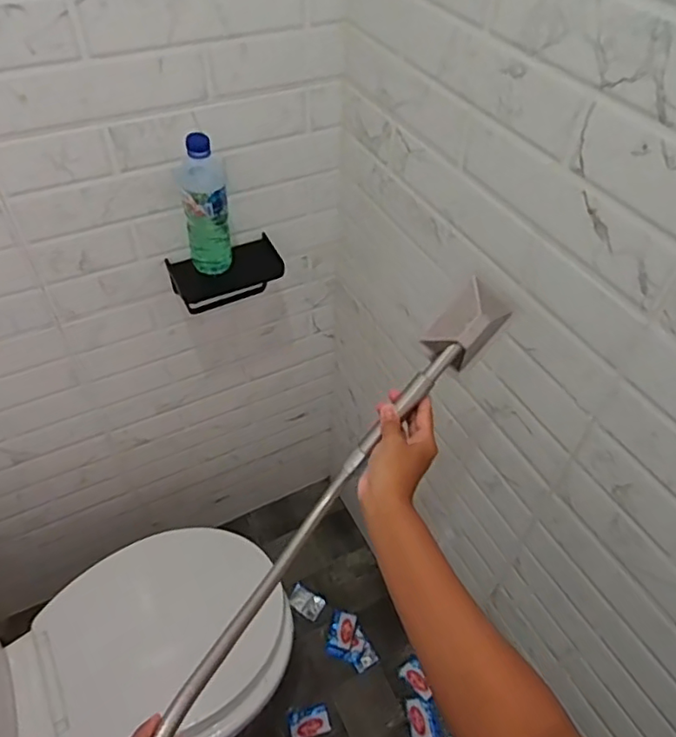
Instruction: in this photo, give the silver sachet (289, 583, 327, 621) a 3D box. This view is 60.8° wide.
[{"bbox_3d":[-0.081,0.600,1.481,0.092,0.011,0.058,28,53,22],"label":"silver sachet"}]

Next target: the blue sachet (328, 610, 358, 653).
[{"bbox_3d":[0.013,0.655,1.438,0.063,0.009,0.089,10,48,7],"label":"blue sachet"}]

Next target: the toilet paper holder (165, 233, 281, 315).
[{"bbox_3d":[-0.185,-0.153,0.966,0.175,0.076,0.082,-20,52,-19],"label":"toilet paper holder"}]

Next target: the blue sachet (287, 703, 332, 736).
[{"bbox_3d":[-0.064,0.806,1.314,0.093,0.012,0.058,-10,49,-11],"label":"blue sachet"}]

